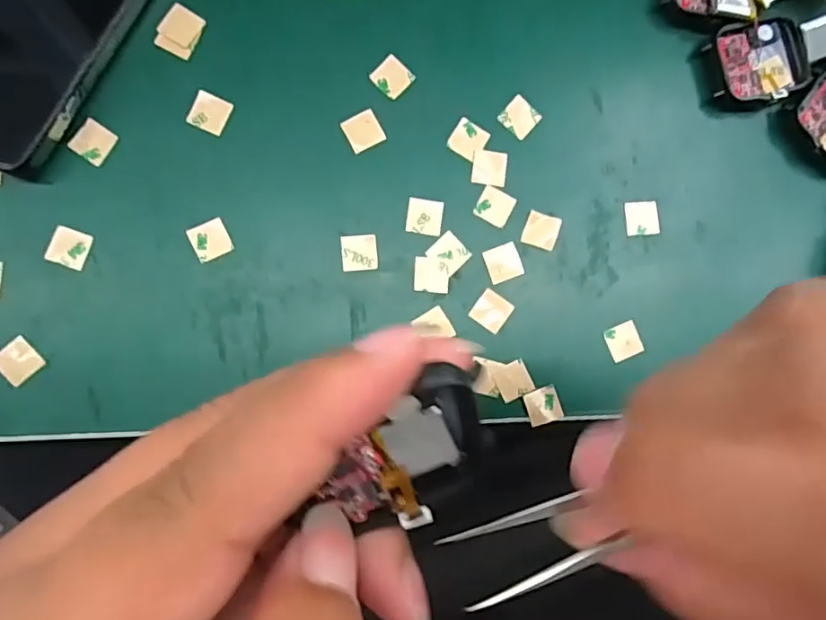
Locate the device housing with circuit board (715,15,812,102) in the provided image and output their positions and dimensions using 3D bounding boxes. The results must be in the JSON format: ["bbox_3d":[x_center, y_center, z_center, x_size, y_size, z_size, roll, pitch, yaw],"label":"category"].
[{"bbox_3d":[0.161,-0.115,0.265,0.040,0.012,0.037,-16,90,-6],"label":"device housing with circuit board"}]

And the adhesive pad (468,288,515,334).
[{"bbox_3d":[0.035,0.001,0.250,0.015,0.004,0.015,37,85,-3],"label":"adhesive pad"}]

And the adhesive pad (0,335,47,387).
[{"bbox_3d":[-0.160,0.021,0.231,0.015,0.004,0.015,-42,92,-6],"label":"adhesive pad"}]

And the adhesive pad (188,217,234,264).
[{"bbox_3d":[-0.086,-0.030,0.241,0.015,0.004,0.015,-25,91,-6],"label":"adhesive pad"}]

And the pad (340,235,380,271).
[{"bbox_3d":[-0.023,-0.025,0.246,0.015,0.004,0.015,-6,89,-6],"label":"pad"}]

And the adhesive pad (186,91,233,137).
[{"bbox_3d":[-0.087,-0.085,0.243,0.015,0.004,0.015,21,86,-5],"label":"adhesive pad"}]

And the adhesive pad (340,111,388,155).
[{"bbox_3d":[-0.022,-0.079,0.249,0.016,0.004,0.016,-29,91,-6],"label":"adhesive pad"}]

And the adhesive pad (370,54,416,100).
[{"bbox_3d":[-0.009,-0.104,0.254,0.015,0.004,0.015,42,85,-4],"label":"adhesive pad"}]

